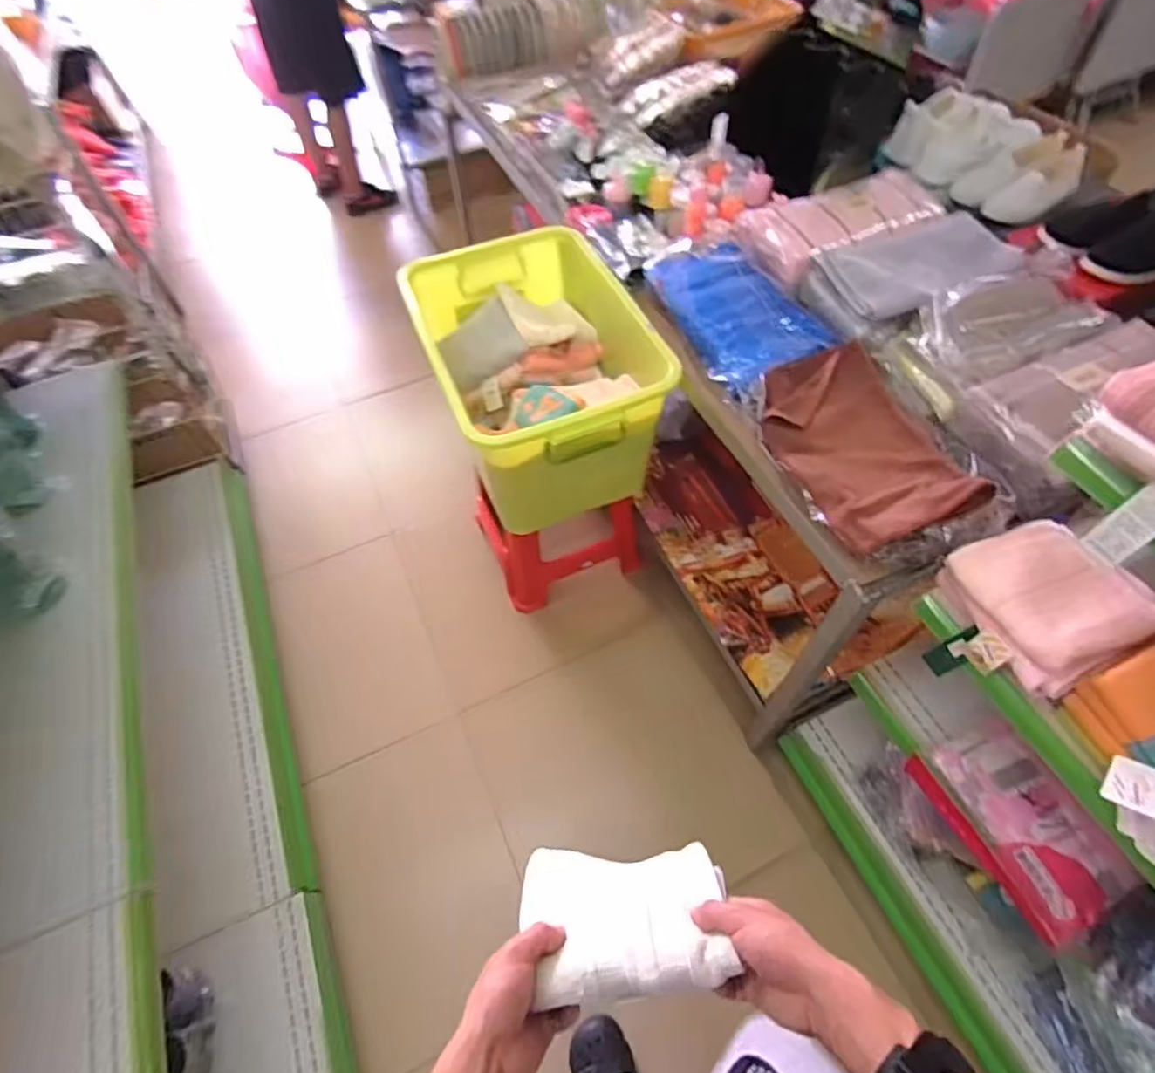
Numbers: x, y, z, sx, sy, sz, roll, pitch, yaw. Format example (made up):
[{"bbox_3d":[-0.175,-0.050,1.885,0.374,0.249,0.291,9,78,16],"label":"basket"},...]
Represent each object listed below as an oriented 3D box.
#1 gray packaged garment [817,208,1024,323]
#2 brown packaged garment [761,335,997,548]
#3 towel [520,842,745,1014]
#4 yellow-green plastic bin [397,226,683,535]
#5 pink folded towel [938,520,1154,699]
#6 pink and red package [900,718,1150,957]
[{"bbox_3d":[0.582,-0.455,1.054,0.318,0.065,0.188,-24,58,-14],"label":"gray packaged garment"},{"bbox_3d":[0.414,-0.144,0.914,0.223,0.048,0.330,-16,56,-9],"label":"brown packaged garment"},{"bbox_3d":[0.038,0.331,0.546,0.179,0.021,0.148,-9,15,7],"label":"towel"},{"bbox_3d":[-0.067,-0.300,1.255,0.407,0.371,0.517,-20,57,-12],"label":"yellow-green plastic bin"},{"bbox_3d":[0.593,0.071,0.773,0.171,0.090,0.193,-20,57,-12],"label":"pink folded towel"},{"bbox_3d":[0.652,0.431,0.915,0.143,0.071,0.275,-21,57,-12],"label":"pink and red package"}]

